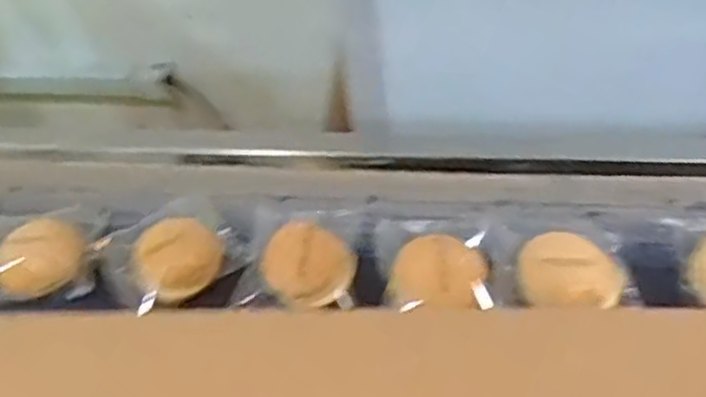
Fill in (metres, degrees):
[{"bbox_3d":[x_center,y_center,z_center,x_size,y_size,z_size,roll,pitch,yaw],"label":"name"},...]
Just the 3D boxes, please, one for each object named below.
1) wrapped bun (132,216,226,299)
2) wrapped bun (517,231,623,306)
[{"bbox_3d":[-0.199,0.061,0.782,0.094,0.042,0.090,-3,49,3],"label":"wrapped bun"},{"bbox_3d":[0.226,0.078,0.722,0.100,0.041,0.086,8,51,12],"label":"wrapped bun"}]

